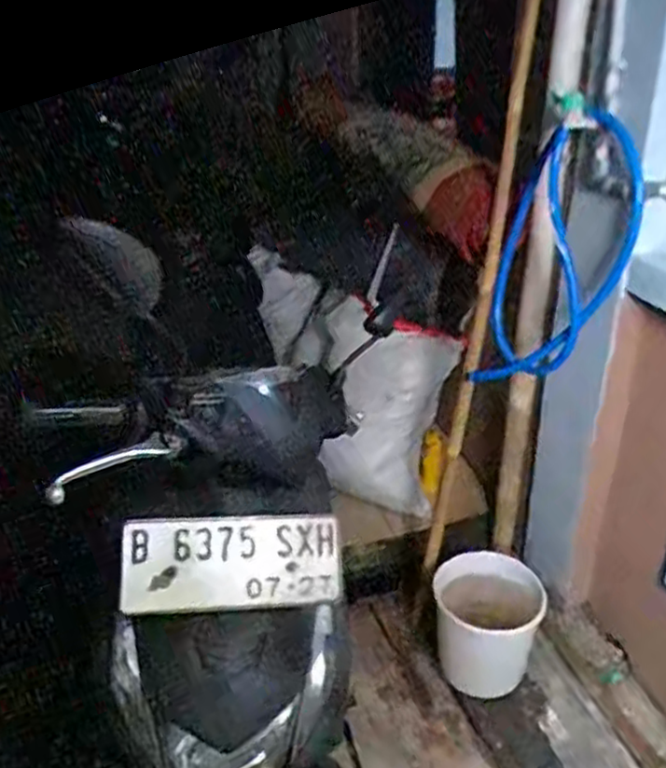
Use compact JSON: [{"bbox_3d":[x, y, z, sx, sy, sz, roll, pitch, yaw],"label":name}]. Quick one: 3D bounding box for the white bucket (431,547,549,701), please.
[{"bbox_3d":[0.372,0.567,1.722,0.243,0.234,0.226,-4,32,3],"label":"white bucket"}]

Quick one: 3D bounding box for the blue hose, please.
[{"bbox_3d":[0.477,-0.268,1.545,0.309,0.601,0.218,5,32,21],"label":"blue hose"}]

